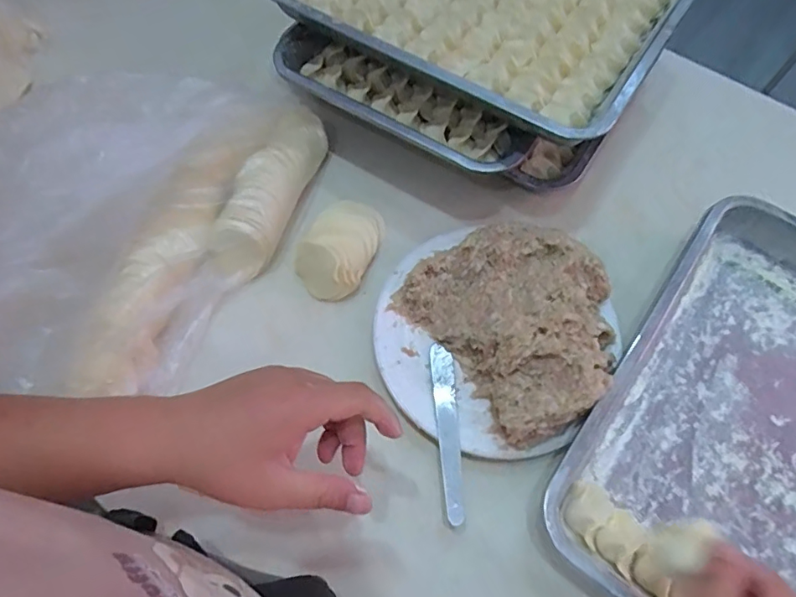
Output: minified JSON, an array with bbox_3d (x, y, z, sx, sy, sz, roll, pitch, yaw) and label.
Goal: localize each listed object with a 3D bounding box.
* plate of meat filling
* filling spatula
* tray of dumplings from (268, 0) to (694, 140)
[{"bbox_3d":[0.085,0.026,0.461,0.204,0.058,0.202,0,65,-1],"label":"plate of meat filling"},{"bbox_3d":[0.043,0.107,0.447,0.019,0.004,0.143,0,59,-4],"label":"filling spatula"},{"bbox_3d":[0.090,-0.339,0.547,0.398,0.033,0.321,33,69,13],"label":"tray of dumplings"}]

